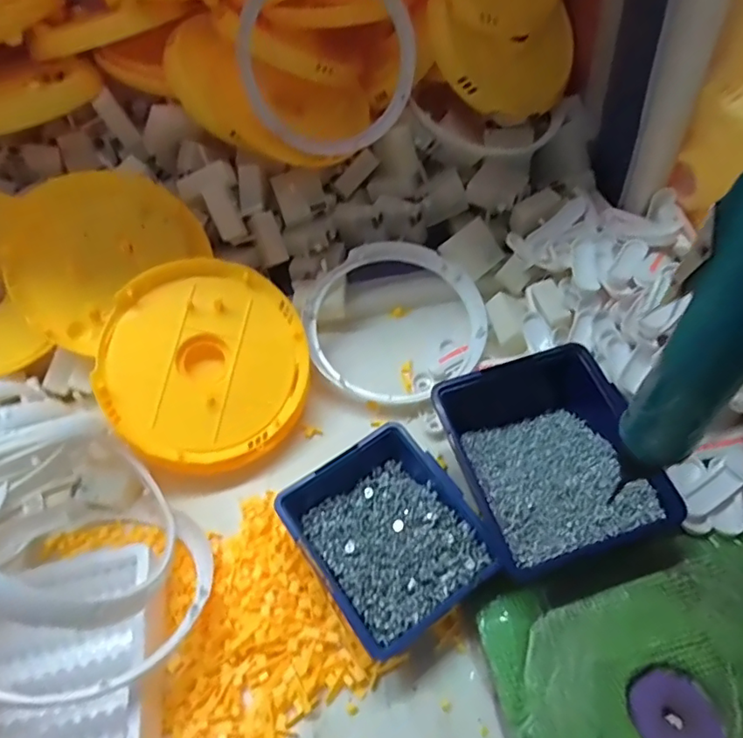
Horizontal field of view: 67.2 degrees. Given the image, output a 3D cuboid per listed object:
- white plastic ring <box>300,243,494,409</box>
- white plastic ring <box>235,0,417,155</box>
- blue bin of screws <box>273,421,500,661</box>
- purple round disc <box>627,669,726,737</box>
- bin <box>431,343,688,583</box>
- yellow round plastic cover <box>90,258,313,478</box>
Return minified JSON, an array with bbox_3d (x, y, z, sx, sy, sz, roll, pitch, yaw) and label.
[{"bbox_3d":[0.026,-0.051,0.575,0.187,0.020,0.177,1,67,-2],"label":"white plastic ring"},{"bbox_3d":[-0.045,-0.325,0.588,0.185,0.182,0.024,-19,30,-1],"label":"white plastic ring"},{"bbox_3d":[0.014,0.129,0.432,0.120,0.060,0.138,-31,55,-18],"label":"blue bin of screws"},{"bbox_3d":[0.199,0.227,0.364,0.050,0.008,0.056,-25,53,-14],"label":"purple round disc"},{"bbox_3d":[0.140,0.065,0.459,0.145,0.055,0.182,-17,51,-8],"label":"bin"},{"bbox_3d":[-0.151,-0.005,0.514,0.183,0.018,0.186,3,76,-13],"label":"yellow round plastic cover"}]

